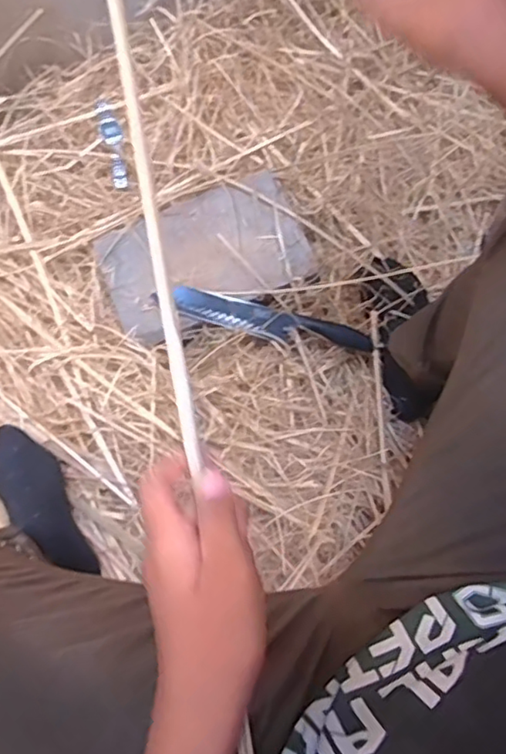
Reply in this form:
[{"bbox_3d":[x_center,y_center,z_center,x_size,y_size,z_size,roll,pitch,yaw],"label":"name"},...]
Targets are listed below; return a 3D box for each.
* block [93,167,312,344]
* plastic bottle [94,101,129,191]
[{"bbox_3d":[-0.068,-0.166,0.839,0.282,0.071,0.189,-16,69,-5],"label":"block"},{"bbox_3d":[-0.213,-0.359,0.909,0.029,0.026,0.136,-14,87,-4],"label":"plastic bottle"}]

